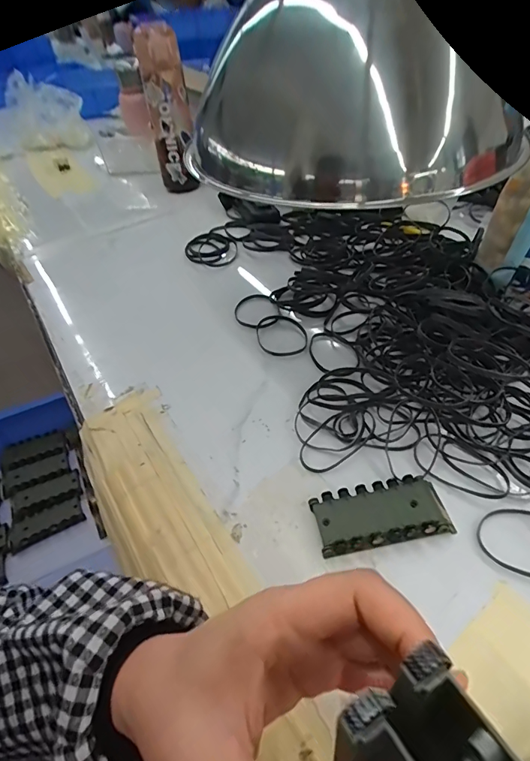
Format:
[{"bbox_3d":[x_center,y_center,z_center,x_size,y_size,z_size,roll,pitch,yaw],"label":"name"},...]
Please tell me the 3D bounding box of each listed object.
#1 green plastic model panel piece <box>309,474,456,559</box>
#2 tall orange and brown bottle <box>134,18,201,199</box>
[{"bbox_3d":[0.084,0.097,0.310,0.094,0.013,0.045,-9,47,-5],"label":"green plastic model panel piece"},{"bbox_3d":[-0.161,-0.450,0.723,0.068,0.228,0.056,-10,45,-8],"label":"tall orange and brown bottle"}]

